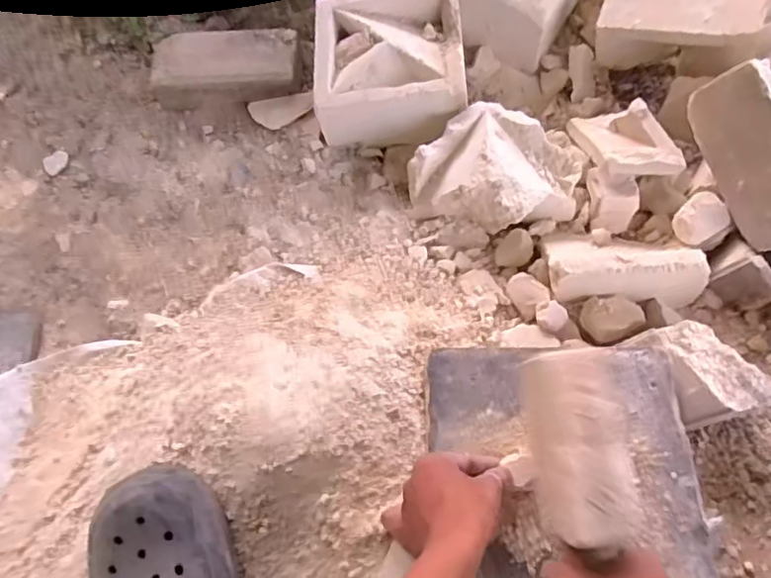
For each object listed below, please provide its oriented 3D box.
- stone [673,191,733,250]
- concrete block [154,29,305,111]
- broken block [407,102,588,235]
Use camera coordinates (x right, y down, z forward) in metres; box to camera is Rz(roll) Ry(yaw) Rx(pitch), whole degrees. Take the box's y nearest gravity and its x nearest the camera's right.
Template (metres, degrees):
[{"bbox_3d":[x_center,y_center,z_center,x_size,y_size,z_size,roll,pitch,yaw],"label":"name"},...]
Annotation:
[{"bbox_3d":[0.379,-0.079,0.721,0.061,0.041,0.057,-1,63,2],"label":"stone"},{"bbox_3d":[-0.233,-0.327,0.898,0.219,0.060,0.104,-1,63,2],"label":"concrete block"},{"bbox_3d":[0.142,-0.149,0.768,0.201,0.085,0.140,17,65,11],"label":"broken block"}]

